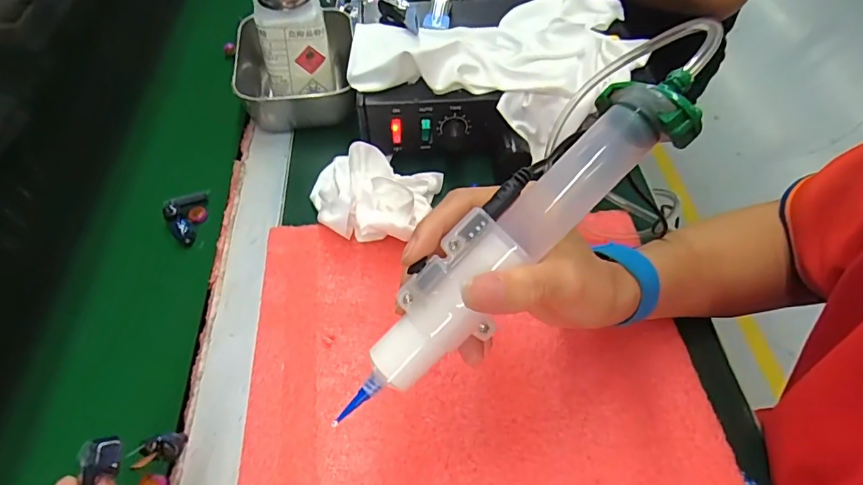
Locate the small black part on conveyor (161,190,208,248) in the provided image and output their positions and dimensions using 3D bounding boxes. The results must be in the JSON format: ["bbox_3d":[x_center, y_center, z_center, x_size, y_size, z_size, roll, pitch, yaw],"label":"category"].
[{"bbox_3d":[-0.180,-0.020,0.375,0.034,0.015,0.039,-28,60,-19],"label":"small black part on conveyor"}]

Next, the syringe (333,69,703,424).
[{"bbox_3d":[0.036,-0.002,0.212,0.188,0.026,0.039,-44,63,1],"label":"syringe"}]

